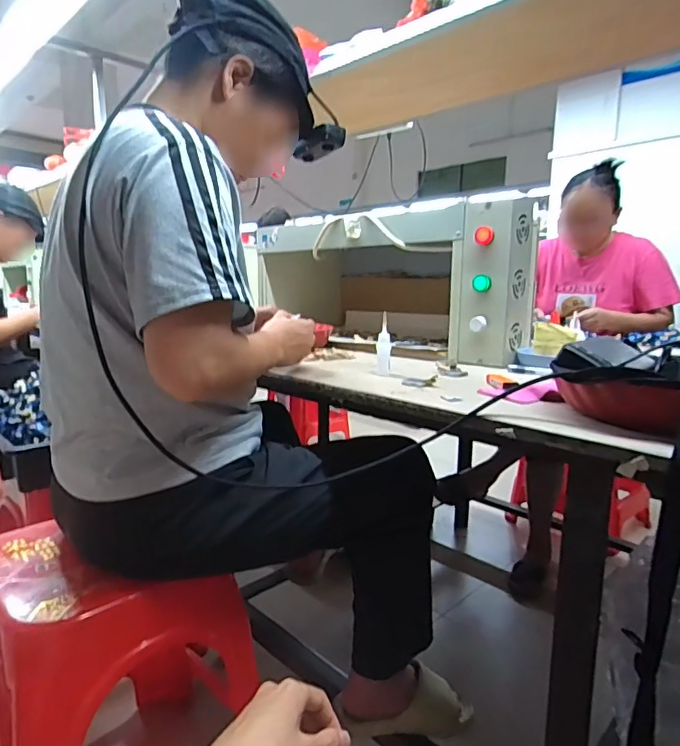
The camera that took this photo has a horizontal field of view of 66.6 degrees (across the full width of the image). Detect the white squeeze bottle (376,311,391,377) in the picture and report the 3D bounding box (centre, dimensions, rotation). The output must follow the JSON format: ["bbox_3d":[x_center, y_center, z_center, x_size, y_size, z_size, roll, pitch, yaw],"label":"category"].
[{"bbox_3d":[0.067,-0.044,0.788,0.022,0.091,0.025,1,9,3],"label":"white squeeze bottle"}]

